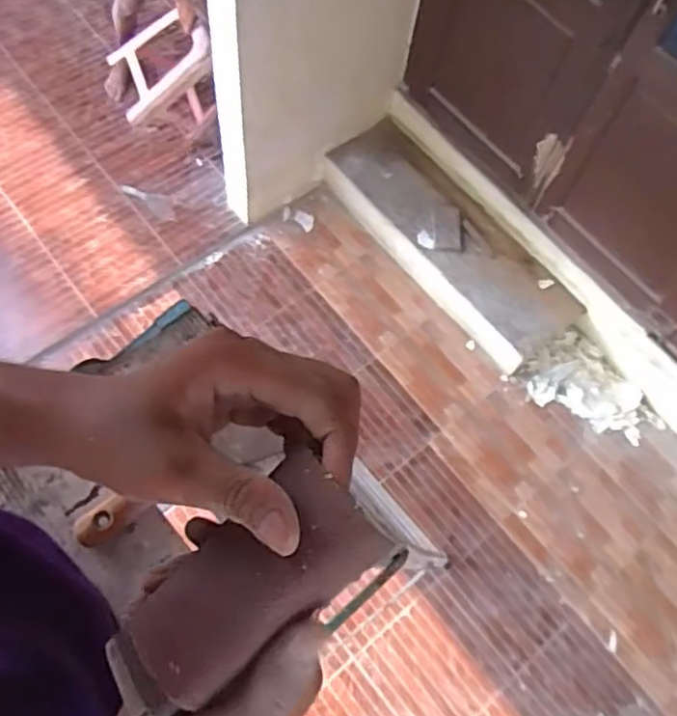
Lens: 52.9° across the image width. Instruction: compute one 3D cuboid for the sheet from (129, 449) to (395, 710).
[{"bbox_3d":[-0.033,0.082,0.253,0.101,0.012,0.049,-38,74,7],"label":"sheet"}]

